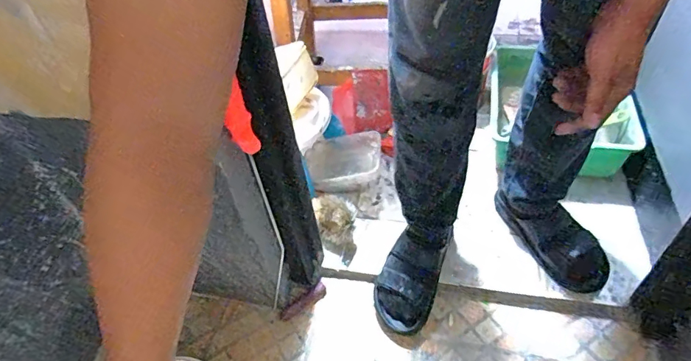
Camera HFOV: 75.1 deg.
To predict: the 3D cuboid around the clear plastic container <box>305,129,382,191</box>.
[{"bbox_3d":[0.002,-0.041,1.091,0.187,0.065,0.141,-11,64,13],"label":"clear plastic container"}]

